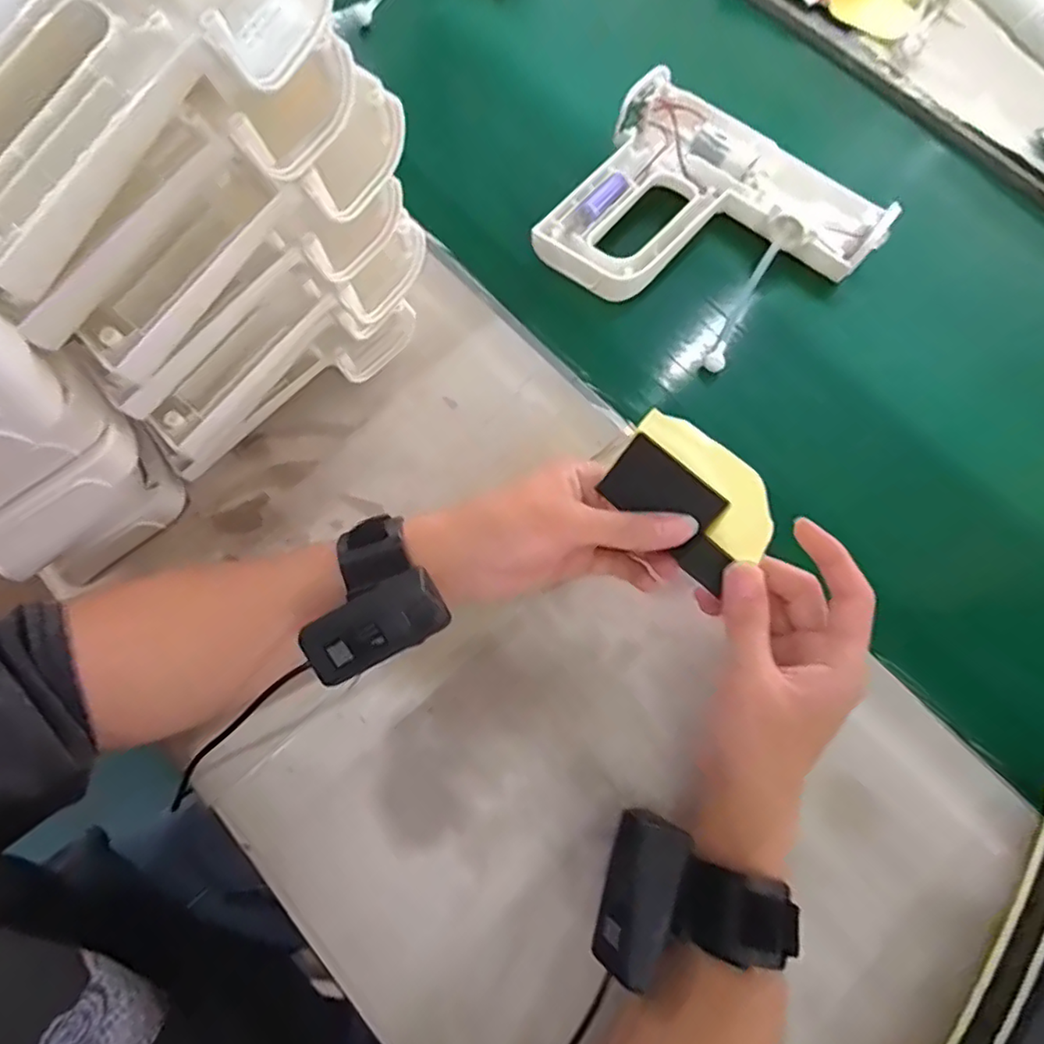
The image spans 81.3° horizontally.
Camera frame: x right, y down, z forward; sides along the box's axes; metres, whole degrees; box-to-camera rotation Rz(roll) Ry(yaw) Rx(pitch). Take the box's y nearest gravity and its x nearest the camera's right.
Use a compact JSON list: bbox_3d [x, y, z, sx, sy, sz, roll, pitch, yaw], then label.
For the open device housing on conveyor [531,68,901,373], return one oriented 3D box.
[{"bbox_3d":[0.144,-0.224,0.448,0.207,0.033,0.184,34,75,9],"label":"open device housing on conveyor"}]

